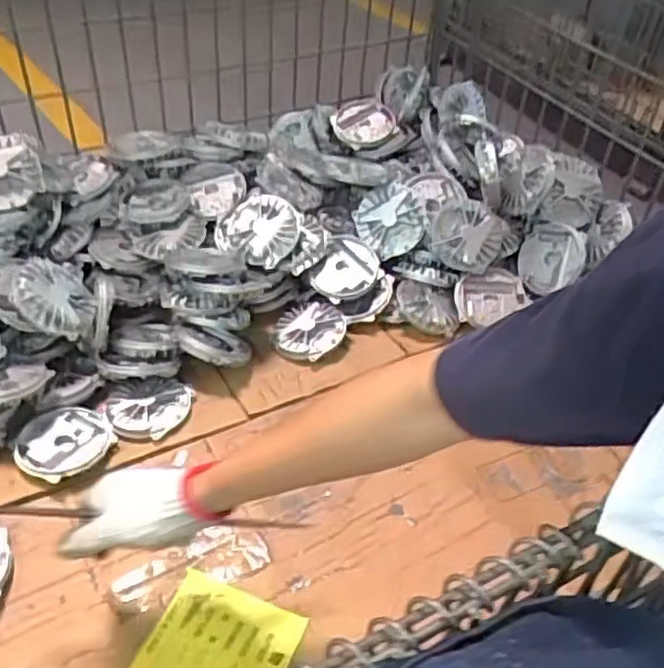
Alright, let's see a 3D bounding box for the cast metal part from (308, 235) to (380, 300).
[{"bbox_3d":[0.021,-0.095,1.033,0.085,0.016,0.103,36,70,1],"label":"cast metal part"}]

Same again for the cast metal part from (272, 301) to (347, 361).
[{"bbox_3d":[-0.033,-0.007,0.992,0.098,0.028,0.098,3,44,-3],"label":"cast metal part"}]

